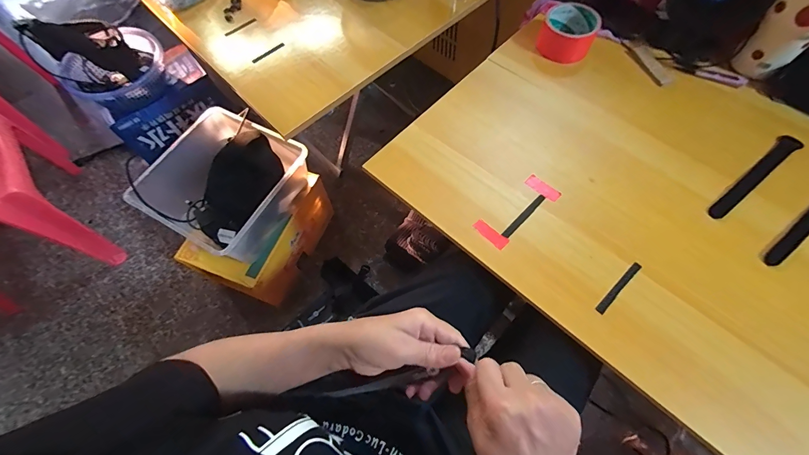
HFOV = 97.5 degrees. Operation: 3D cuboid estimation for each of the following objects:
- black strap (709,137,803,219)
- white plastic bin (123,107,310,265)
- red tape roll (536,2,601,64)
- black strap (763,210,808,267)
[{"bbox_3d":[0.473,-0.071,0.479,0.193,0.004,0.026,-34,67,-12],"label":"black strap"},{"bbox_3d":[-0.410,-0.097,0.835,0.307,0.143,0.291,26,68,15],"label":"white plastic bin"},{"bbox_3d":[0.269,-0.324,0.579,0.080,0.051,0.089,21,67,13],"label":"red tape roll"},{"bbox_3d":[0.512,-0.013,0.447,0.191,0.004,0.026,-33,67,-12],"label":"black strap"}]

